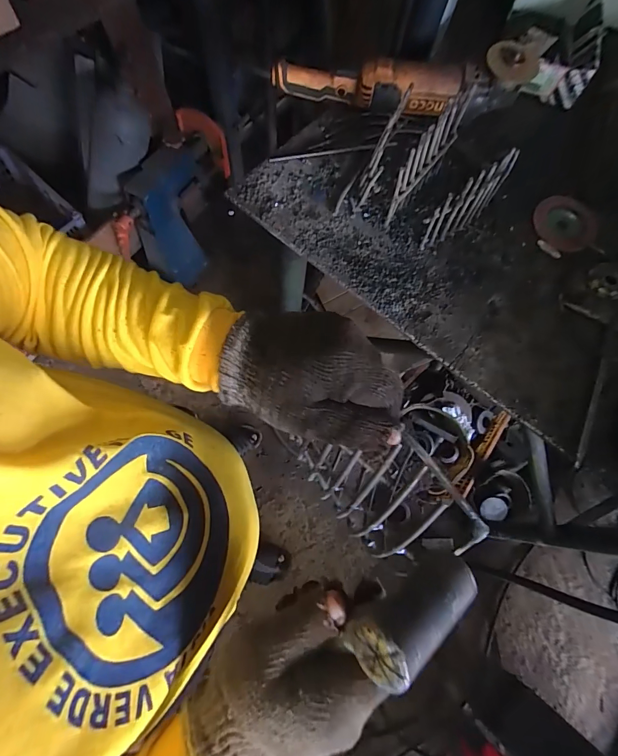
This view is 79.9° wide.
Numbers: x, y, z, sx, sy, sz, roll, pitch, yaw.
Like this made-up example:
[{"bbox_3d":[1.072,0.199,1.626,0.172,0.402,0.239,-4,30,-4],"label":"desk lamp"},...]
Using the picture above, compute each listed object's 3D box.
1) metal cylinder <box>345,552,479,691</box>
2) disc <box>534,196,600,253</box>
[{"bbox_3d":[0.055,0.110,0.180,0.071,0.025,0.029,-17,70,-39],"label":"metal cylinder"},{"bbox_3d":[0.394,-0.231,0.563,0.104,0.013,0.096,2,79,-9],"label":"disc"}]

